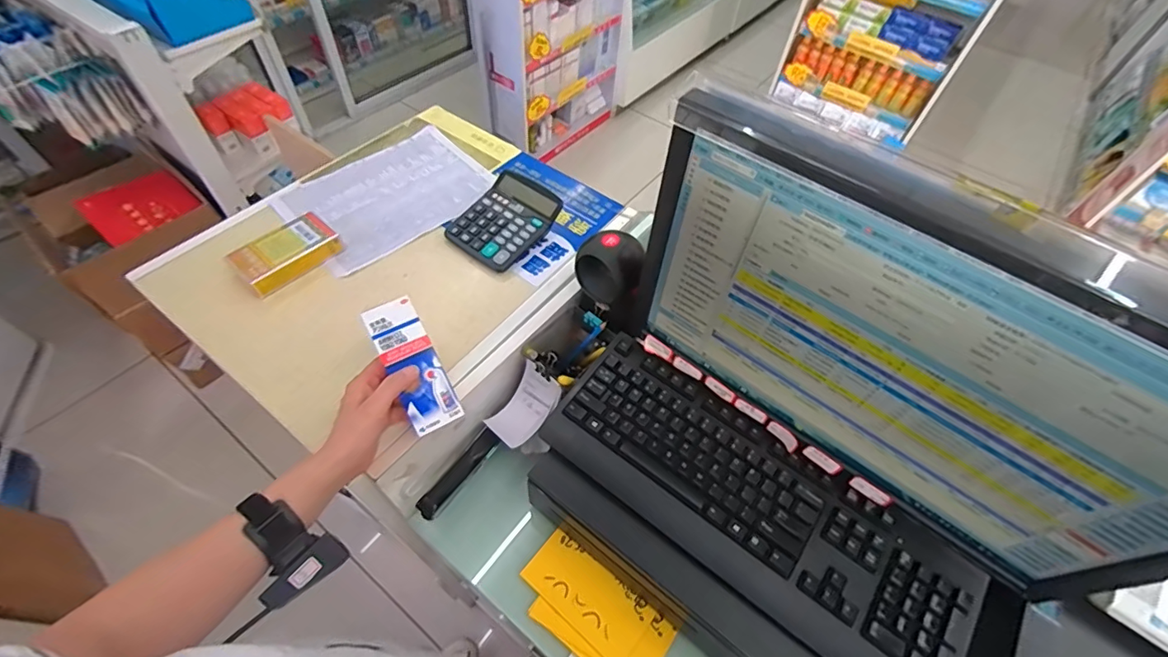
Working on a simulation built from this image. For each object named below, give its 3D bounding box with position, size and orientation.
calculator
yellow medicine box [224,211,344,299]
[{"bbox_3d":[-0.111,-0.160,0.715,0.117,0.038,0.148,34,59,19],"label":"calculator"},{"bbox_3d":[-0.393,-0.101,0.656,0.066,0.031,0.122,39,61,22],"label":"yellow medicine box"}]

